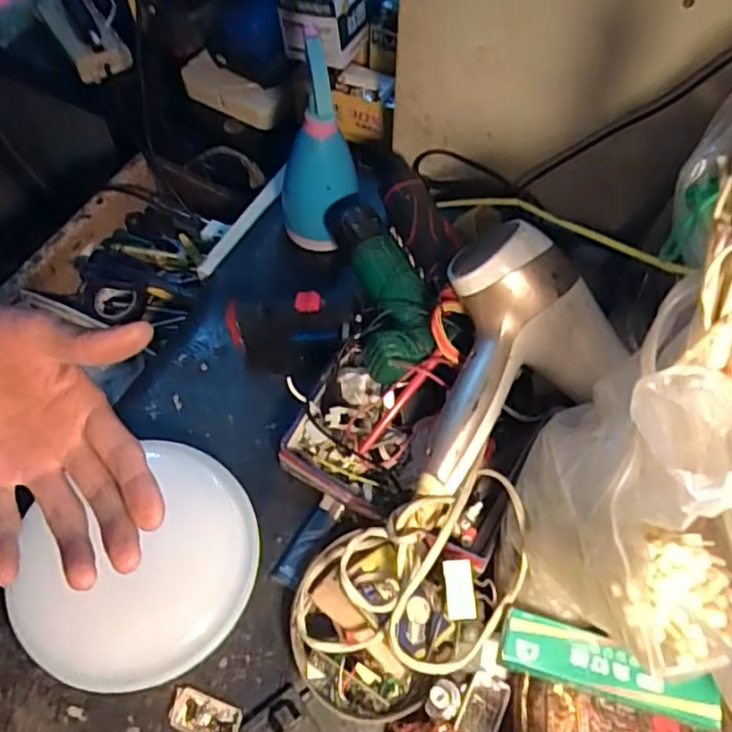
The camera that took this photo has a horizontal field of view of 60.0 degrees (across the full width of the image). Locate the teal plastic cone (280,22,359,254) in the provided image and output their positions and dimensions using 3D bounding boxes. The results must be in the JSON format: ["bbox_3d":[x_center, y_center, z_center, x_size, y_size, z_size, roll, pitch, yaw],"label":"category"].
[{"bbox_3d":[-0.050,-0.198,0.617,0.075,0.216,0.075,-6,61,-4],"label":"teal plastic cone"}]

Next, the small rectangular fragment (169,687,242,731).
[{"bbox_3d":[-0.120,0.263,0.471,0.051,0.012,0.028,16,62,8],"label":"small rectangular fragment"}]

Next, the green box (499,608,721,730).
[{"bbox_3d":[0.162,0.206,0.433,0.138,0.033,0.036,14,61,7],"label":"green box"}]

